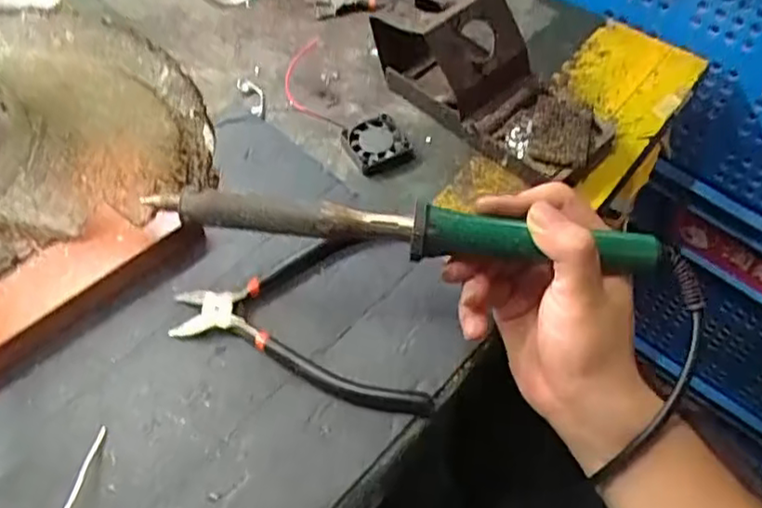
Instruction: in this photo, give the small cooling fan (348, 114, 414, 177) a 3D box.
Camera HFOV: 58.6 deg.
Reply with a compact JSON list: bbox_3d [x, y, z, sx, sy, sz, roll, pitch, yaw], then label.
[{"bbox_3d":[-0.004,-0.080,0.481,0.035,0.017,0.044,-23,60,-16],"label":"small cooling fan"}]

